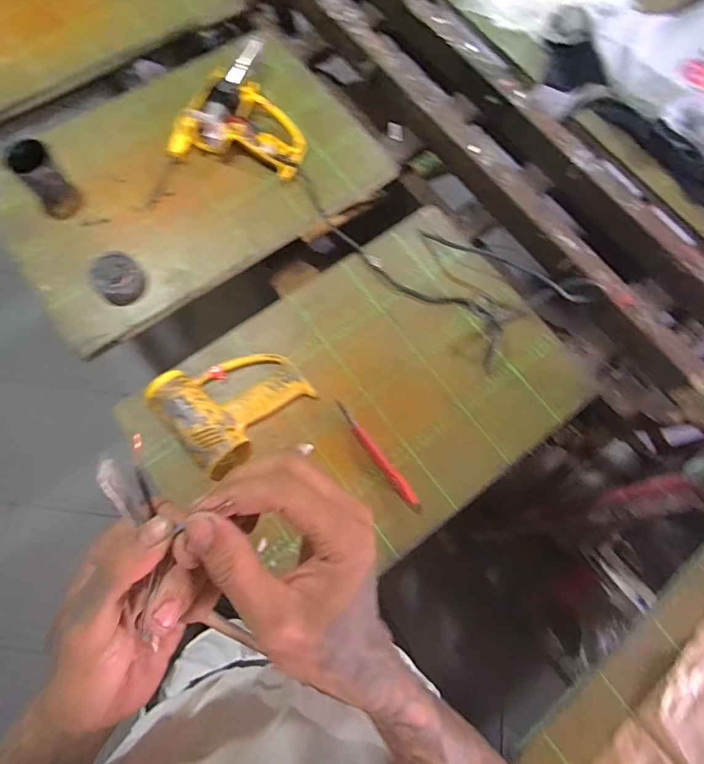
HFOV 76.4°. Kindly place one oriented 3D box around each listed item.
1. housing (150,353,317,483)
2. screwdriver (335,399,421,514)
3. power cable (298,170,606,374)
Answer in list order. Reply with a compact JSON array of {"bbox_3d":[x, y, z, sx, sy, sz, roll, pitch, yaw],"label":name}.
[{"bbox_3d":[-0.169,0.016,0.624,0.187,0.040,0.152,-38,78,-12],"label":"housing"},{"bbox_3d":[0.033,0.101,0.612,0.015,0.021,0.182,-36,77,-12],"label":"screwdriver"},{"bbox_3d":[0.107,-0.195,0.698,0.518,0.042,0.189,33,75,8],"label":"power cable"}]

